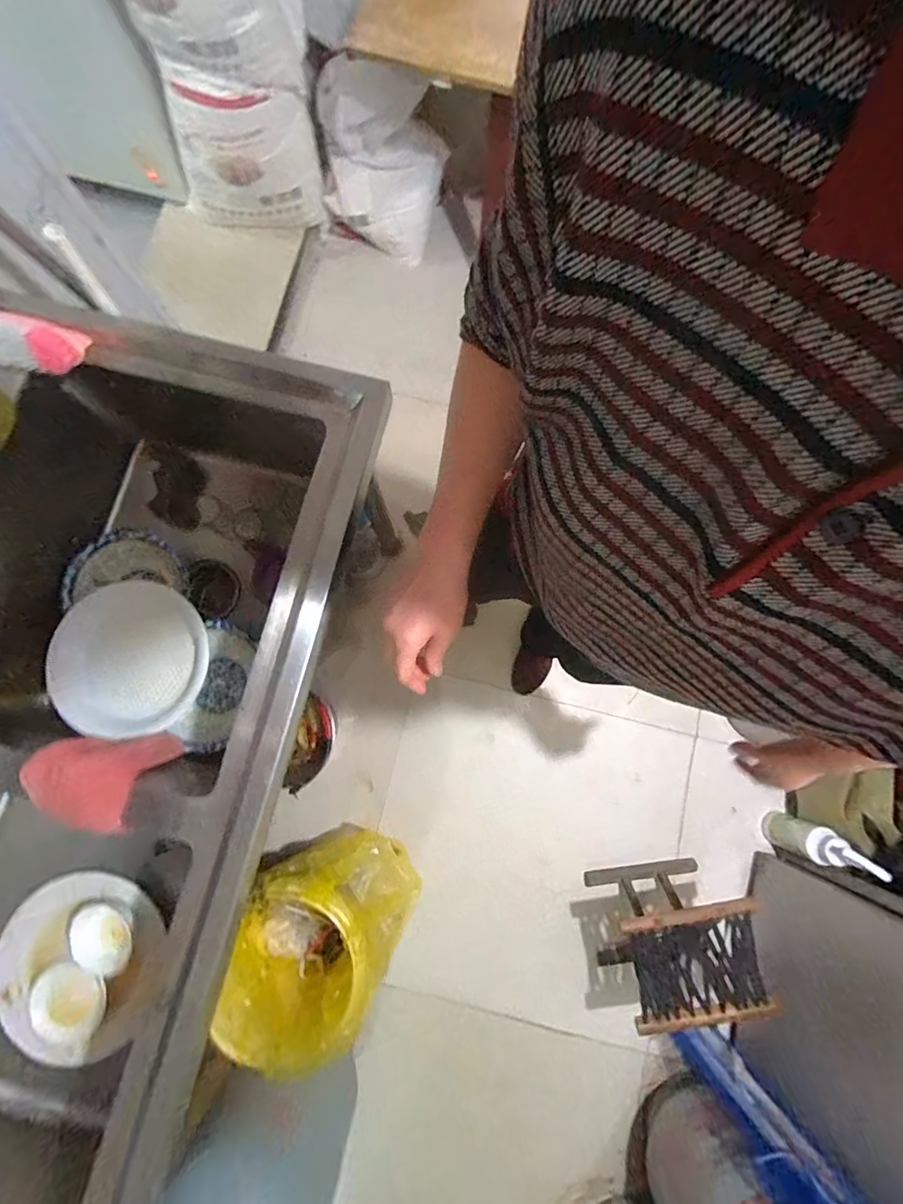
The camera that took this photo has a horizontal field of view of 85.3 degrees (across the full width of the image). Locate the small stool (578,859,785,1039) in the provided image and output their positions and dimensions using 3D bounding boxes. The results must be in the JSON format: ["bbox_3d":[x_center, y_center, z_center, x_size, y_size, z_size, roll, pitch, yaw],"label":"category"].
[{"bbox_3d":[0.510,0.777,1.148,0.280,0.308,0.220,-8,79,-1],"label":"small stool"}]

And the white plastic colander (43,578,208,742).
[{"bbox_3d":[-0.491,0.092,0.753,0.217,0.030,0.217,-15,81,-22],"label":"white plastic colander"}]

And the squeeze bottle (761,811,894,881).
[{"bbox_3d":[0.883,0.583,1.175,0.099,0.258,0.085,23,80,5],"label":"squeeze bottle"}]

